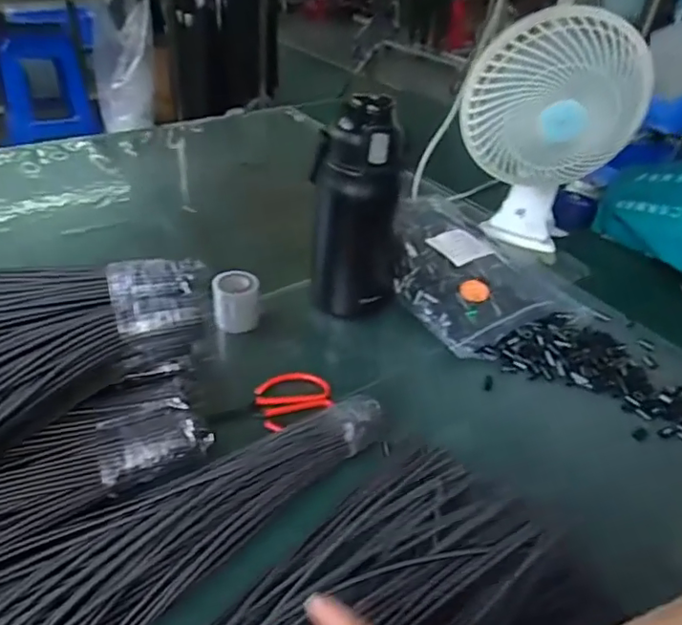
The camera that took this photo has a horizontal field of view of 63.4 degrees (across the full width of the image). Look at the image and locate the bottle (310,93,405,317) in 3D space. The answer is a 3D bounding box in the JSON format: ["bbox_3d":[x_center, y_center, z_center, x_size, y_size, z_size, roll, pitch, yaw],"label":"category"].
[{"bbox_3d":[0.018,-0.107,0.596,0.097,0.233,0.080,7,37,3],"label":"bottle"}]

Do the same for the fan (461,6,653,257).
[{"bbox_3d":[0.264,-0.223,0.724,0.207,0.302,0.148,17,38,15],"label":"fan"}]

